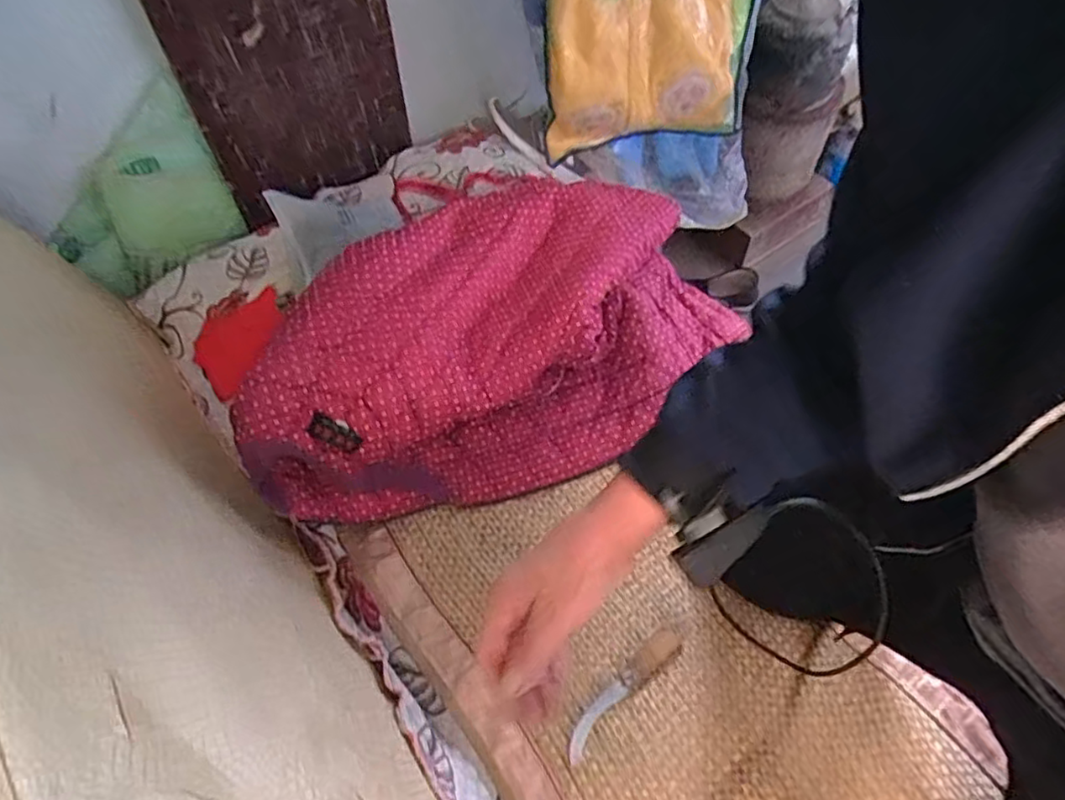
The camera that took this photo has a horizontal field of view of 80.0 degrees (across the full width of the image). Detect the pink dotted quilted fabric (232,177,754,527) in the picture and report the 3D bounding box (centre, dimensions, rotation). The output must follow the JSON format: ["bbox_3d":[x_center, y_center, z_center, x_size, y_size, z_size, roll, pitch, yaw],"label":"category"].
[{"bbox_3d":[-0.037,-0.089,0.763,0.623,0.158,0.341,-27,59,-17],"label":"pink dotted quilted fabric"}]

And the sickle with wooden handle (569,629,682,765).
[{"bbox_3d":[0.092,0.290,0.640,0.165,0.018,0.027,-38,63,-23],"label":"sickle with wooden handle"}]

